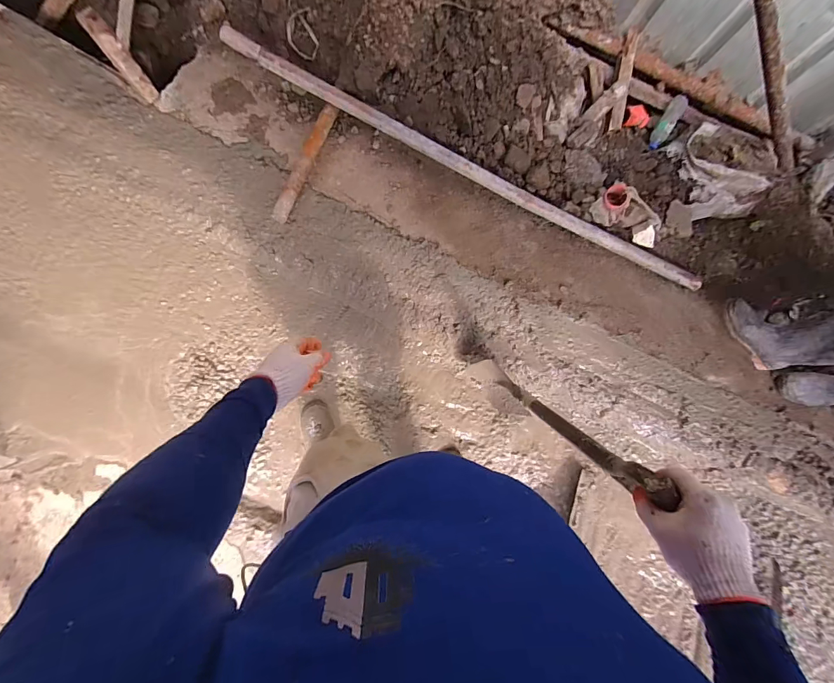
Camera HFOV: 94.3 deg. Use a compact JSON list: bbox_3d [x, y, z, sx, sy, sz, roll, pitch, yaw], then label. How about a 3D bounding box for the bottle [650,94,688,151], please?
[{"bbox_3d":[0.923,-0.801,1.413,0.059,0.053,0.204,27,102,-2],"label":"bottle"}]

